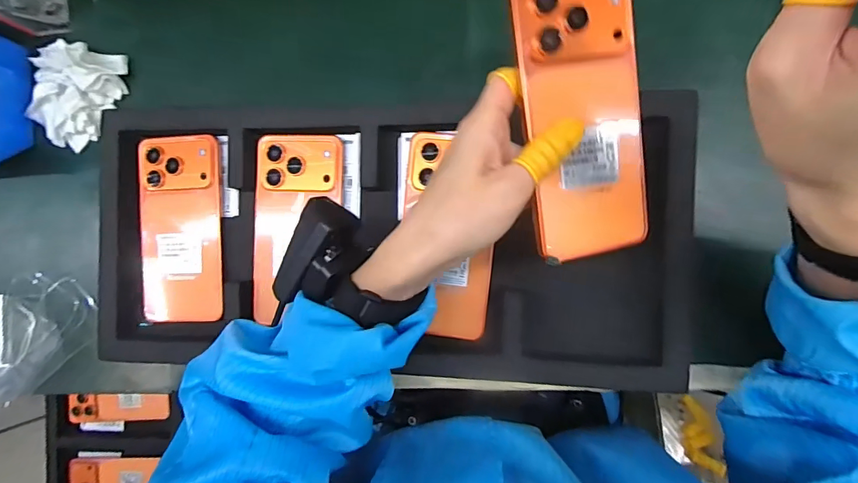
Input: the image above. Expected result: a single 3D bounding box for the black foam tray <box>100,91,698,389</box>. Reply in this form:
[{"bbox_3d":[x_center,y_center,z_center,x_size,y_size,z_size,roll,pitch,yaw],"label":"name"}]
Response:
[{"bbox_3d":[-0.043,-0.001,0.346,0.474,0.032,0.211,1,90,9],"label":"black foam tray"}]

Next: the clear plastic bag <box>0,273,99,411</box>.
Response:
[{"bbox_3d":[-0.408,0.107,0.416,0.103,0.025,0.169,41,93,7],"label":"clear plastic bag"}]

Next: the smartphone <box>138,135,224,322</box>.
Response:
[{"bbox_3d":[-0.224,-0.012,0.382,0.072,0.013,0.165,-2,90,9],"label":"smartphone"}]

